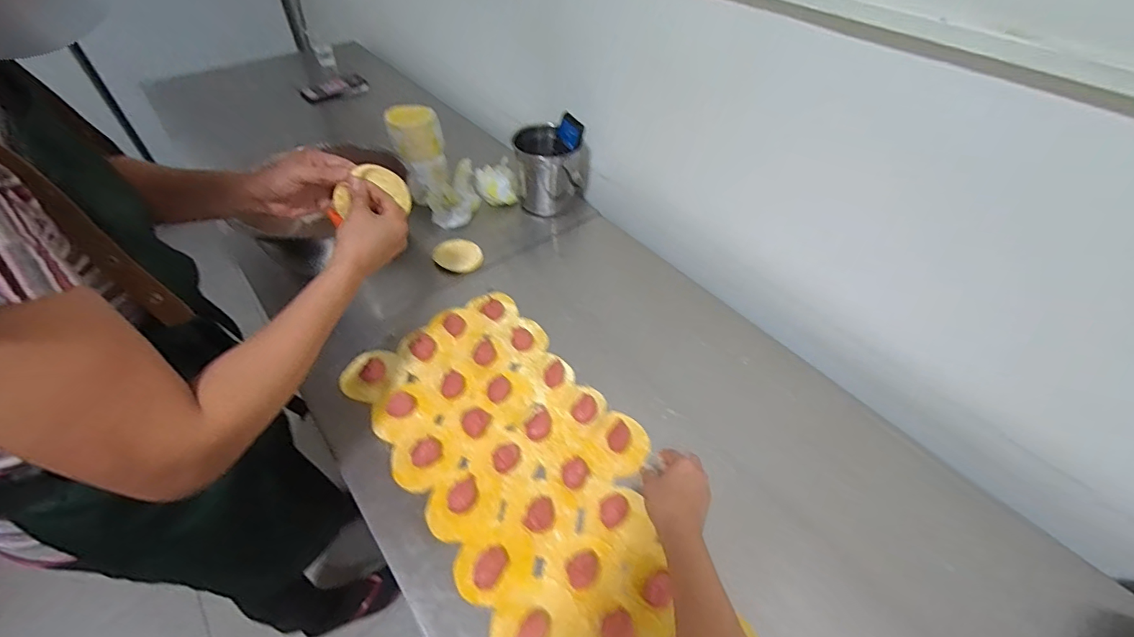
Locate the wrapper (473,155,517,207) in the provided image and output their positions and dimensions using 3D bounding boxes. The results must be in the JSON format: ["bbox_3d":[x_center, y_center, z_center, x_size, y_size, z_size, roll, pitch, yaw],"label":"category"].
[{"bbox_3d":[-0.141,-0.268,0.959,0.081,0.056,0.058,-7,49,-9],"label":"wrapper"}]

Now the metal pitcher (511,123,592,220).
[{"bbox_3d":[-0.035,-0.281,0.928,0.127,0.142,0.087,-5,48,-7],"label":"metal pitcher"}]

